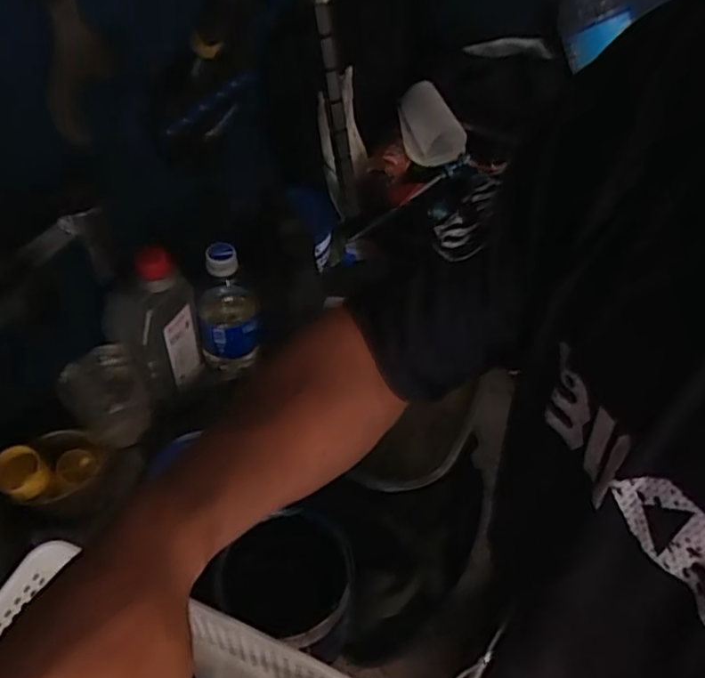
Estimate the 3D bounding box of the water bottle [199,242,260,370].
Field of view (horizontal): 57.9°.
[{"bbox_3d":[-0.133,-0.035,0.667,0.061,0.154,0.057,-13,52,-12],"label":"water bottle"}]

